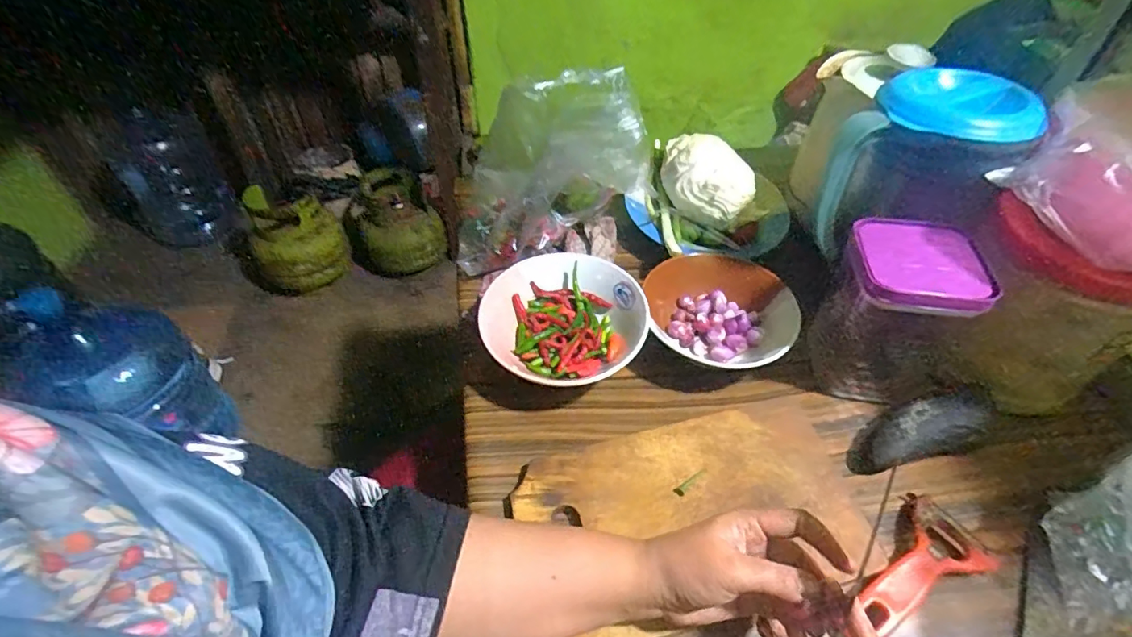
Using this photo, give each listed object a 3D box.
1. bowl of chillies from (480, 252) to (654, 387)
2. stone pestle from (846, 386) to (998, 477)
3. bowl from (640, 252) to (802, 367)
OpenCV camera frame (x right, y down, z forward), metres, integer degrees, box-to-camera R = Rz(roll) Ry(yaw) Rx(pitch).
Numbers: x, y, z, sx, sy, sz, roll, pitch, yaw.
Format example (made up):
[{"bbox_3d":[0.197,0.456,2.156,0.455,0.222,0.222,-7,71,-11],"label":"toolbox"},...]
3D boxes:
[{"bbox_3d":[0.000,0.014,0.530,0.157,0.068,0.158,0,46,0],"label":"bowl of chillies"},{"bbox_3d":[0.316,0.099,0.465,0.140,0.048,0.055,-25,51,3],"label":"stone pestle"},{"bbox_3d":[0.158,-0.004,0.549,0.146,0.060,0.168,-1,48,1],"label":"bowl"}]

